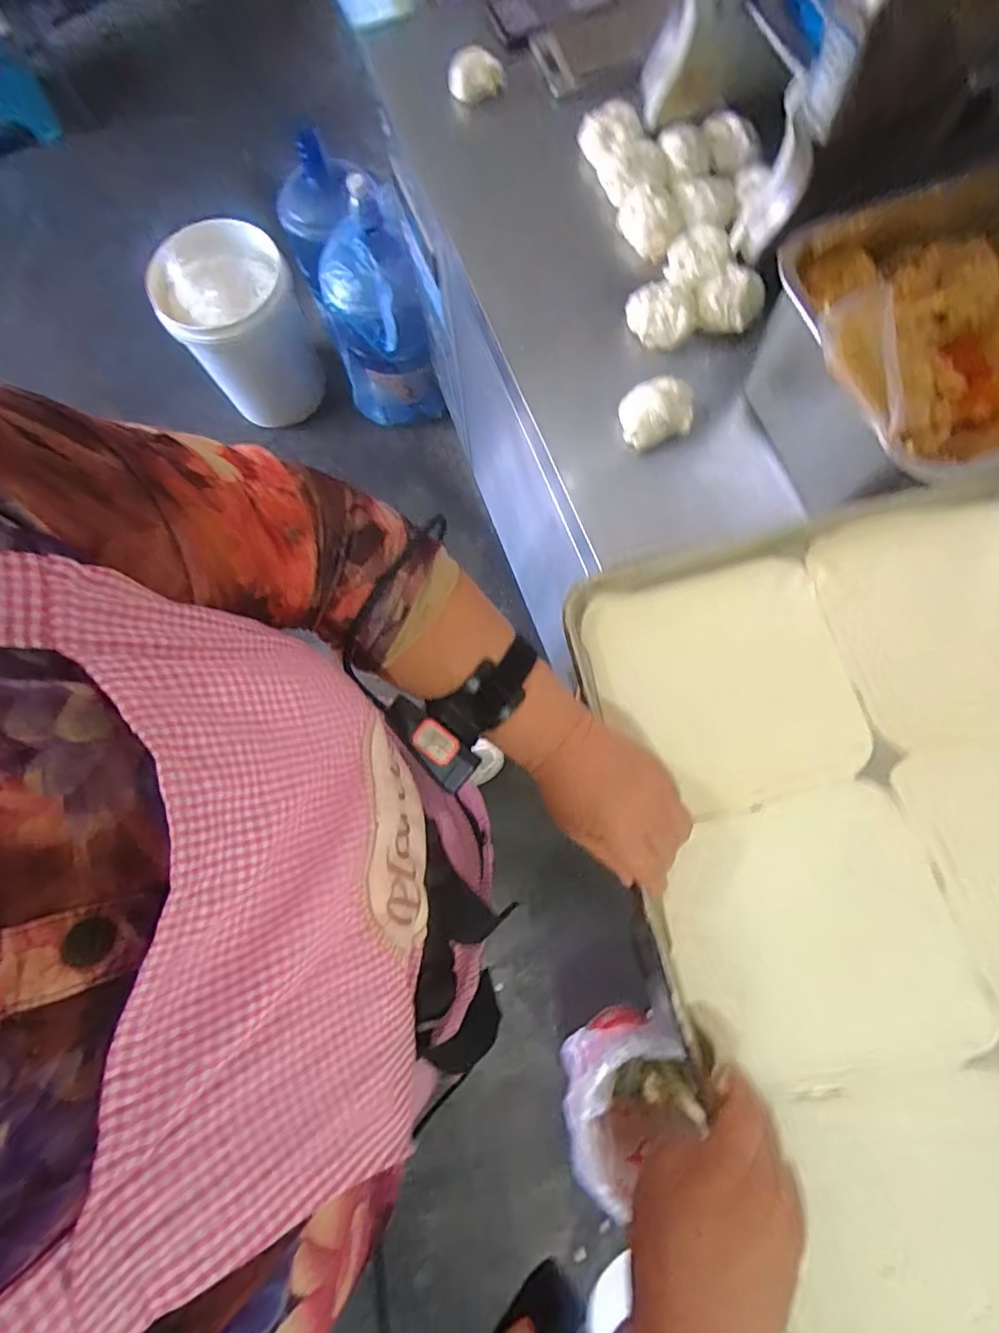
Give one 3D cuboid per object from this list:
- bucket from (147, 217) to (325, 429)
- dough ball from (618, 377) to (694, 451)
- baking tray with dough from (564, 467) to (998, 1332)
[{"bbox_3d":[-0.621,-0.820,1.394,0.289,0.394,0.294,0,78,1],"label":"bucket"},{"bbox_3d":[0.173,-0.273,0.610,0.082,0.057,0.061,-14,78,-2],"label":"dough ball"},{"bbox_3d":[0.314,0.172,0.381,0.398,0.037,0.594,-14,78,-2],"label":"baking tray with dough"}]

